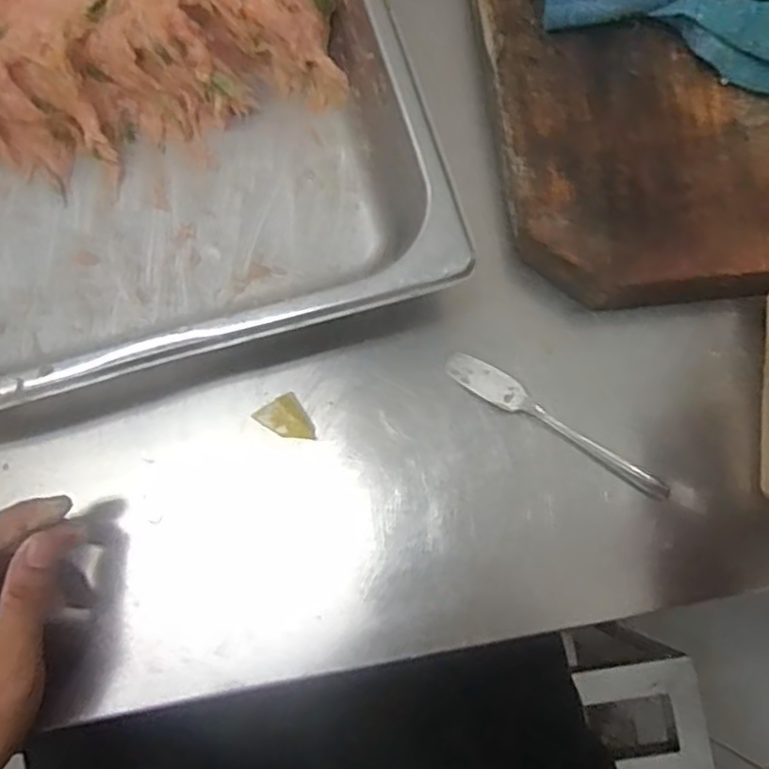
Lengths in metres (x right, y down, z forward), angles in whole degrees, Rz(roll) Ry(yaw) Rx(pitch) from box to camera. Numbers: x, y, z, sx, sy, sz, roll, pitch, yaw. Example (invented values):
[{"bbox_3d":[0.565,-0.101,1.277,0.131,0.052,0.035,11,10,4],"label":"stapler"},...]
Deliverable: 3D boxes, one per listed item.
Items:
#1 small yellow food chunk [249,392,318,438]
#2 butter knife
[{"bbox_3d":[-0.054,0.022,0.379,0.025,0.006,0.028,-32,80,-7],"label":"small yellow food chunk"},{"bbox_3d":[0.093,0.023,0.377,0.134,0.007,0.018,34,80,6],"label":"butter knife"}]

